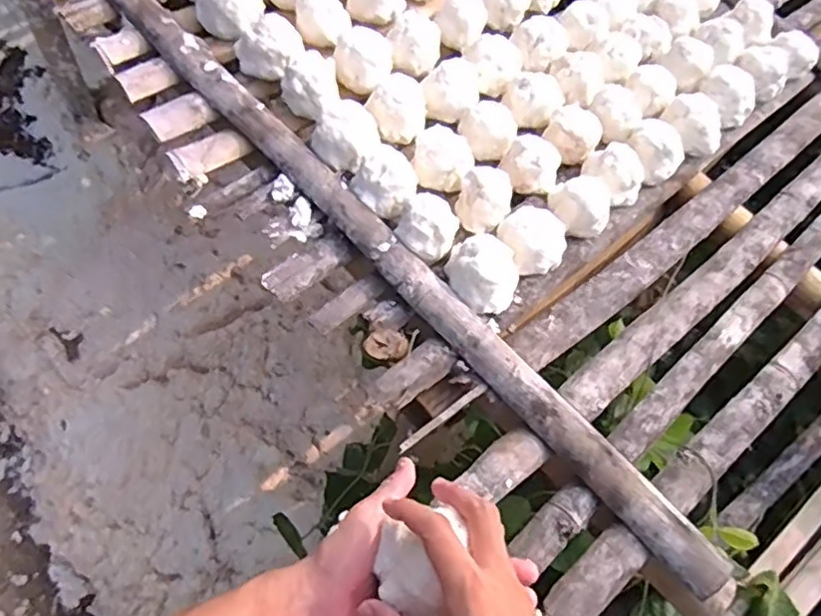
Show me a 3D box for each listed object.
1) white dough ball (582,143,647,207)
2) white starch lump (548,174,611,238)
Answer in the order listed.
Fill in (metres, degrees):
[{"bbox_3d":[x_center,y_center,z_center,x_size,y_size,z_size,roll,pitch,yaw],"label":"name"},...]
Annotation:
[{"bbox_3d":[0.258,-0.169,0.813,0.068,0.046,0.076,-28,71,-18],"label":"white dough ball"},{"bbox_3d":[0.206,-0.124,0.771,0.068,0.047,0.068,2,65,-5],"label":"white starch lump"}]

